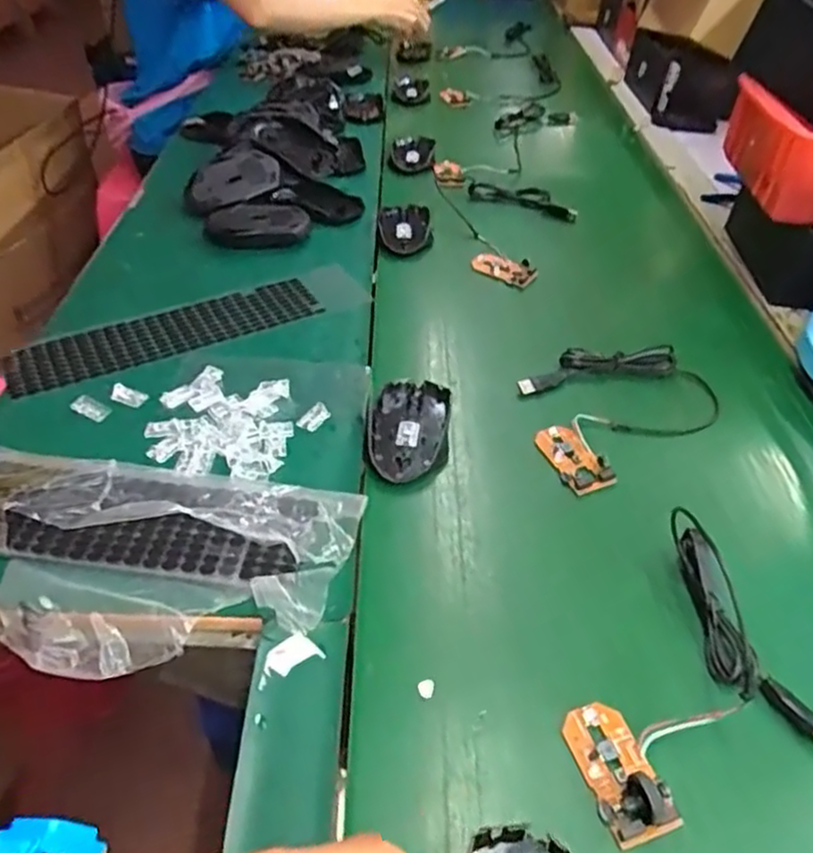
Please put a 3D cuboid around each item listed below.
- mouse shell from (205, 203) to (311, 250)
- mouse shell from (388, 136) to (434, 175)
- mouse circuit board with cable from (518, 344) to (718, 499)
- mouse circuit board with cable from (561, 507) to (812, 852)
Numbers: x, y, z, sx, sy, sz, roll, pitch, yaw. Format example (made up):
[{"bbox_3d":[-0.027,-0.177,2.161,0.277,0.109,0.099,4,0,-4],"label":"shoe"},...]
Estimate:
[{"bbox_3d":[-0.164,-0.221,0.765,0.109,0.030,0.057,-6,45,-13],"label":"mouse shell"},{"bbox_3d":[0.009,-0.391,0.992,0.062,0.018,0.114,5,43,-1],"label":"mouse shell"},{"bbox_3d":[0.169,-0.019,0.587,0.186,0.025,0.126,-26,48,-29],"label":"mouse circuit board with cable"},{"bbox_3d":[0.149,0.133,0.405,0.142,0.023,0.165,-8,42,-13],"label":"mouse circuit board with cable"}]

